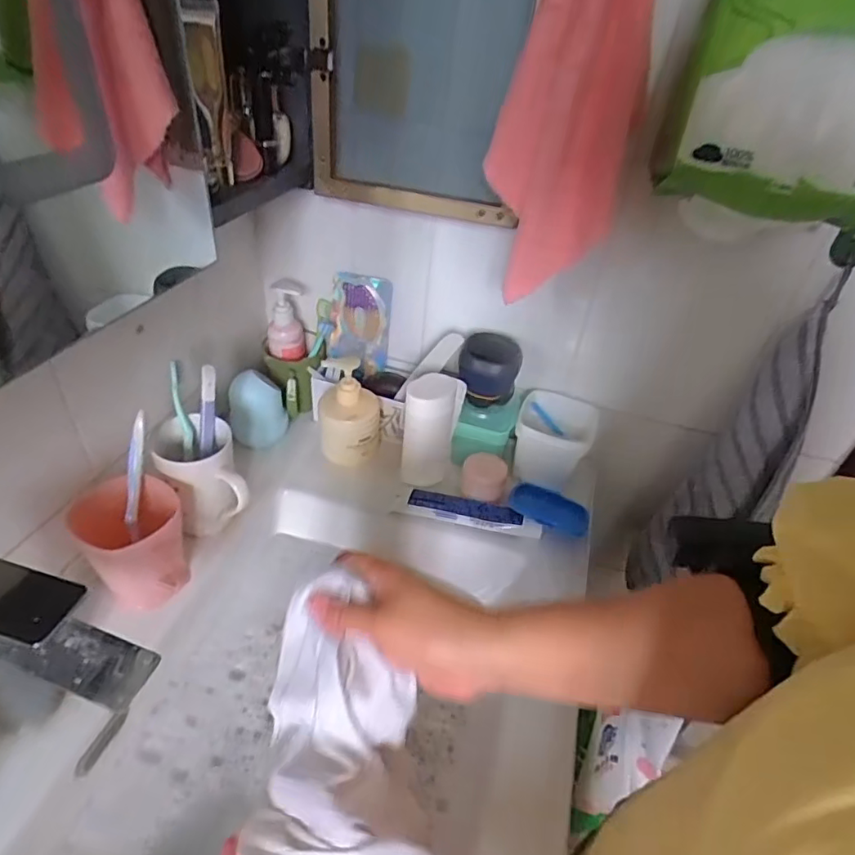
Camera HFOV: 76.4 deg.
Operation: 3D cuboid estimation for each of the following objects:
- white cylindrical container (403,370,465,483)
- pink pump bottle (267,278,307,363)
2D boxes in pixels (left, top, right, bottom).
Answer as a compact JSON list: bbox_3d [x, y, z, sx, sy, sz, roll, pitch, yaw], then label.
[{"bbox_3d":[0.004,0.008,0.669,0.062,0.149,0.049,10,38,4],"label":"white cylindrical container"},{"bbox_3d":[-0.194,-0.149,0.741,0.050,0.106,0.059,-5,40,-15],"label":"pink pump bottle"}]

